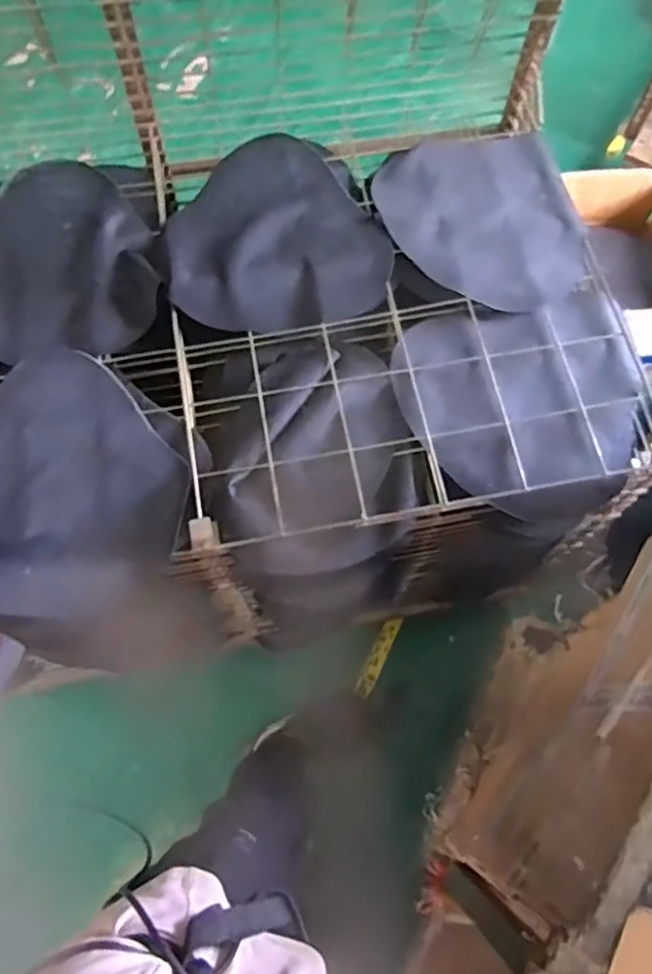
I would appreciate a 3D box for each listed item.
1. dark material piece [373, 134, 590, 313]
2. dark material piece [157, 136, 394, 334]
[{"bbox_3d":[0.227,-0.396,0.909,0.266,0.016,0.331,-16,68,-6],"label":"dark material piece"},{"bbox_3d":[-0.071,-0.371,0.885,0.300,0.031,0.303,-7,67,-3],"label":"dark material piece"}]

